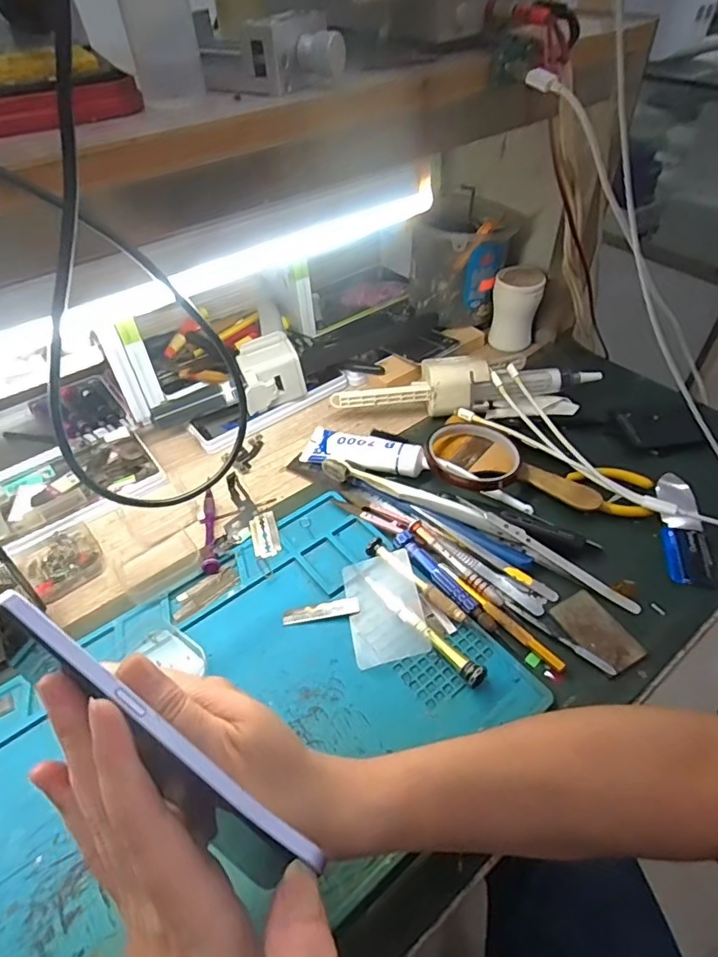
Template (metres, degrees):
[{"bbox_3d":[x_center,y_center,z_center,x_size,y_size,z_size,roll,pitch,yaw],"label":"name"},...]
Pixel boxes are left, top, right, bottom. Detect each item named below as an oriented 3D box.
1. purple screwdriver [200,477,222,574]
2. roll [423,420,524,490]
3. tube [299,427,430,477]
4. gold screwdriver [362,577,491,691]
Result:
[{"bbox_3d":[-0.129,0.035,0.466,0.013,0.013,0.110,-10,47,-6],"label":"purple screwdriver"},{"bbox_3d":[0.106,-0.026,0.499,0.086,0.024,0.091,-1,46,1],"label":"roll"},{"bbox_3d":[0.005,-0.025,0.511,0.120,0.023,0.039,15,49,17],"label":"tube"},{"bbox_3d":[0.045,0.105,0.391,0.013,0.012,0.112,-33,53,-25],"label":"gold screwdriver"}]

